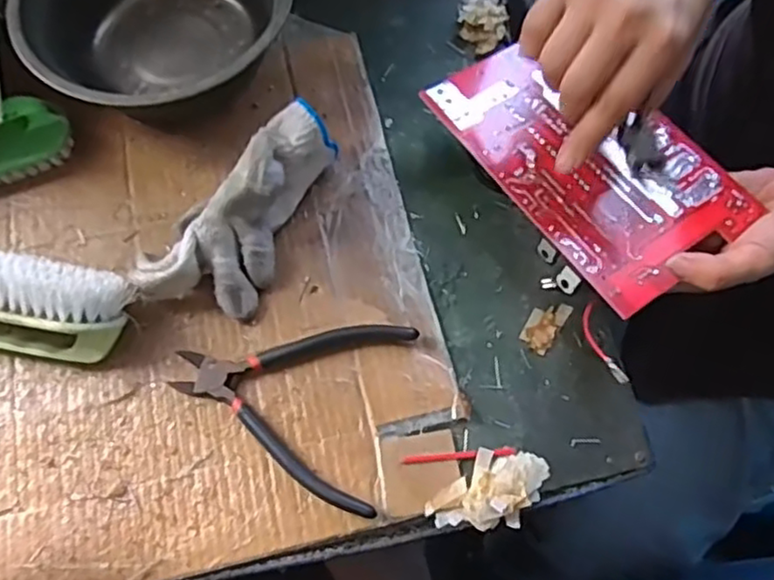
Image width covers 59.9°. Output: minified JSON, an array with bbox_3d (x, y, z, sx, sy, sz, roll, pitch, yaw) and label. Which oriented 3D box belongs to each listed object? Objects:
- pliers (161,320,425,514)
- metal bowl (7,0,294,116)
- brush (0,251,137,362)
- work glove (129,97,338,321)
[{"bbox_3d":[-0.063,0.064,0.410,0.138,0.012,0.115,11,69,3],"label":"pliers"},{"bbox_3d":[-0.162,-0.209,0.490,0.186,0.062,0.208,-3,69,-2],"label":"metal bowl"},{"bbox_3d":[-0.225,0.007,0.411,0.132,0.053,0.054,10,69,3],"label":"brush"},{"bbox_3d":[-0.092,-0.047,0.435,0.078,0.057,0.160,36,87,12],"label":"work glove"}]

